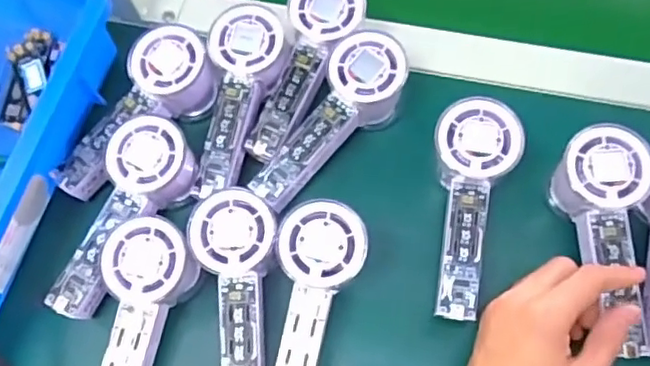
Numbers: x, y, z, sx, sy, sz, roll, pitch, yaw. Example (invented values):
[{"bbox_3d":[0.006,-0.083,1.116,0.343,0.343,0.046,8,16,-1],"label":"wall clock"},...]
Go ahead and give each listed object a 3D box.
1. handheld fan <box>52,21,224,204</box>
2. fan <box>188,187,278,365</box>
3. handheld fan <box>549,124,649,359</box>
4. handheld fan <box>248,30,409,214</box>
[{"bbox_3d":[-0.141,-0.050,0.466,0.059,0.053,0.149,42,88,17],"label":"handheld fan"},{"bbox_3d":[-0.057,0.078,0.406,0.053,0.035,0.146,-3,81,1],"label":"fan"},{"bbox_3d":[0.190,0.036,0.409,0.057,0.037,0.146,-3,86,1],"label":"handheld fan"},{"bbox_3d":[0.009,-0.041,0.461,0.056,0.064,0.146,34,89,12],"label":"handheld fan"}]

